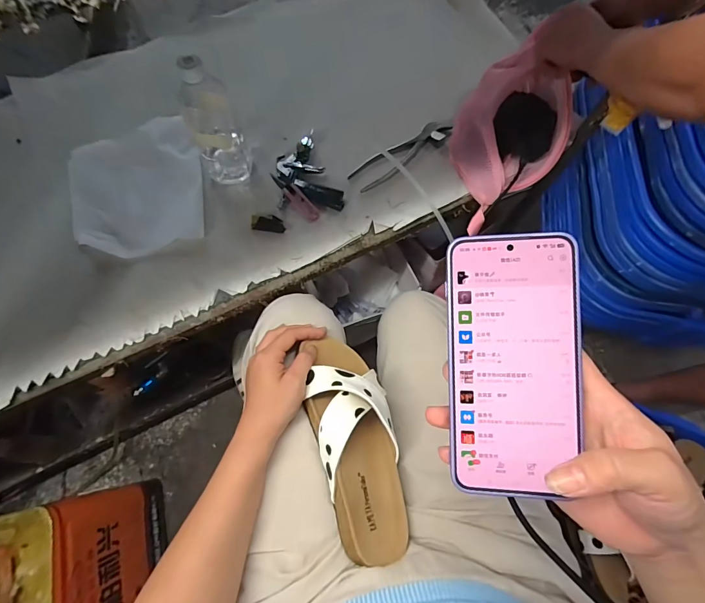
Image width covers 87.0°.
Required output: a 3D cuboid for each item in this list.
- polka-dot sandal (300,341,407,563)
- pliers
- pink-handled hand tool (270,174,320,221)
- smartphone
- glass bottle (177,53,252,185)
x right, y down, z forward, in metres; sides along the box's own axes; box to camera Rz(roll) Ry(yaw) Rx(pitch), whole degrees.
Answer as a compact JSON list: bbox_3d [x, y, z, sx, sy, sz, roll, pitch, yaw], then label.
[{"bbox_3d":[0.012,0.146,0.399,0.096,0.063,0.231,-8,70,-26],"label":"polka-dot sandal"},{"bbox_3d":[0.078,-0.242,0.602,0.187,0.016,0.056,-36,75,-12],"label":"pliers"},{"bbox_3d":[-0.087,-0.161,0.569,0.023,0.012,0.095,-39,76,-13],"label":"pink-handled hand tool"},{"bbox_3d":[0.101,0.040,0.235,0.078,0.004,0.162,-1,89,11],"label":"smartphone"},{"bbox_3d":[-0.194,-0.244,0.509,0.080,0.179,0.068,-8,71,-4],"label":"glass bottle"}]

